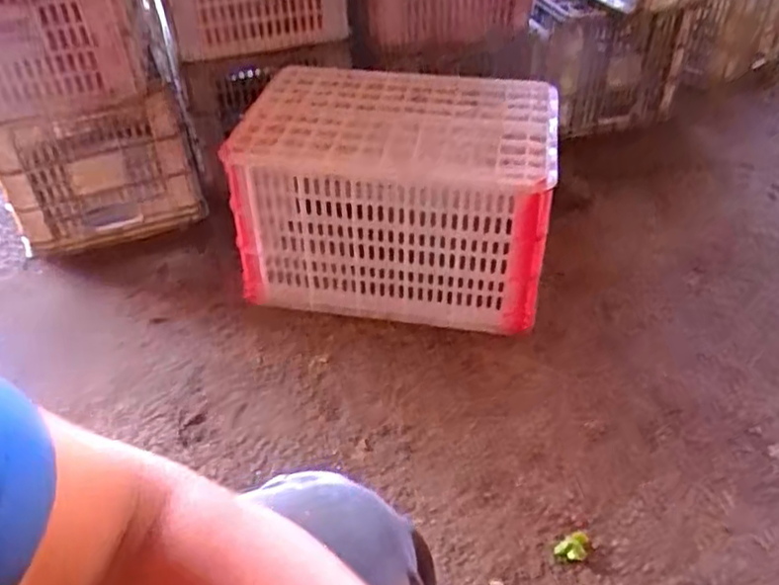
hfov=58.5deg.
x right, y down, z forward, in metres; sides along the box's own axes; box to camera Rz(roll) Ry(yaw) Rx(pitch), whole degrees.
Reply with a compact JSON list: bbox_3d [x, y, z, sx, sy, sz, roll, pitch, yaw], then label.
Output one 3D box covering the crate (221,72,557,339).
[{"bbox_3d":[0.015,-0.170,1.206,0.495,0.282,0.332,5,42,7],"label":"crate"}]

